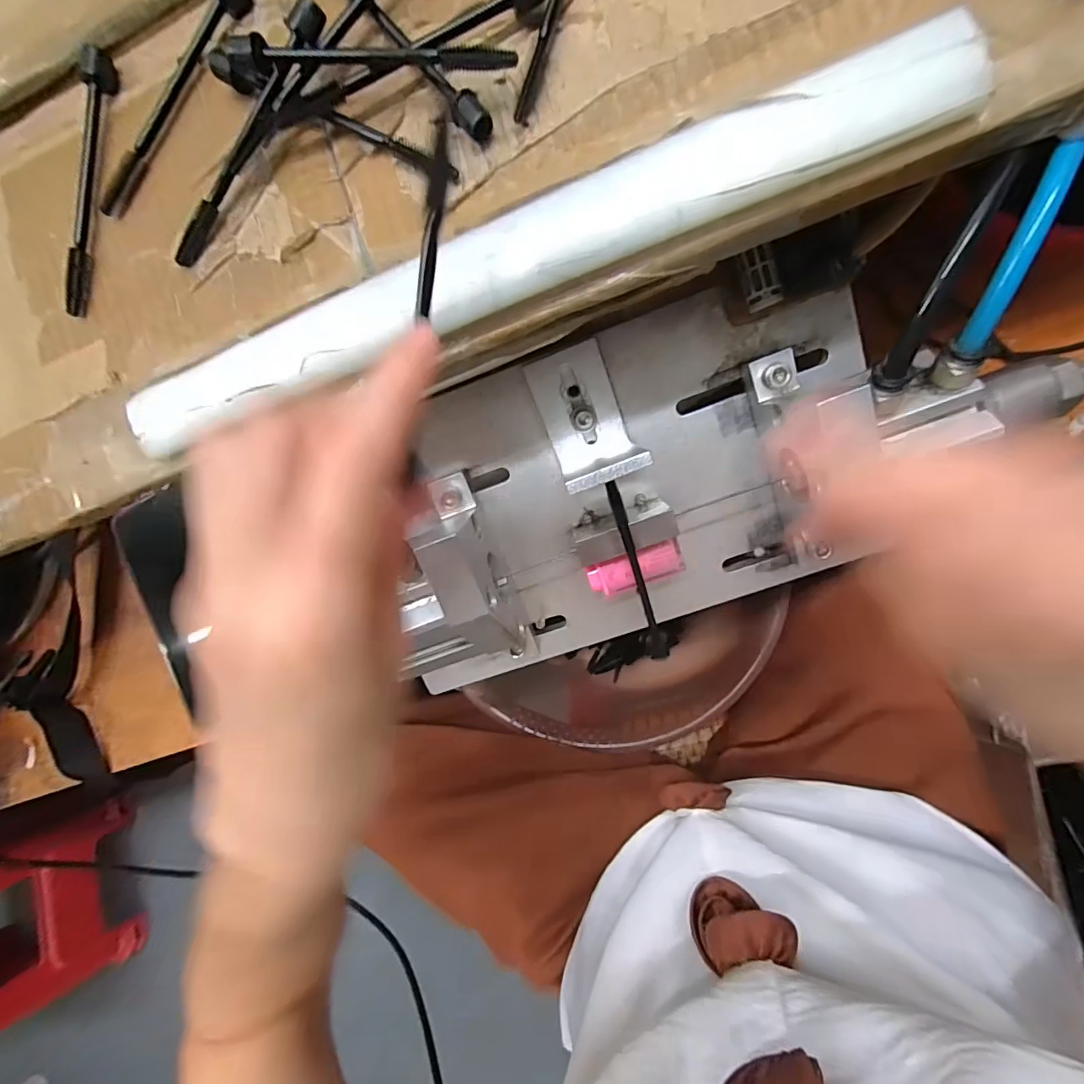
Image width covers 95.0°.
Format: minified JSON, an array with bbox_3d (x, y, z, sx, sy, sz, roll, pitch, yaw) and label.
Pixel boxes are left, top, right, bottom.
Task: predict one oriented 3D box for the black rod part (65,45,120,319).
[{"bbox_3d":[-0.181,-0.141,0.196,0.009,0.009,0.098,9,88,11],"label":"black rod part"}]

